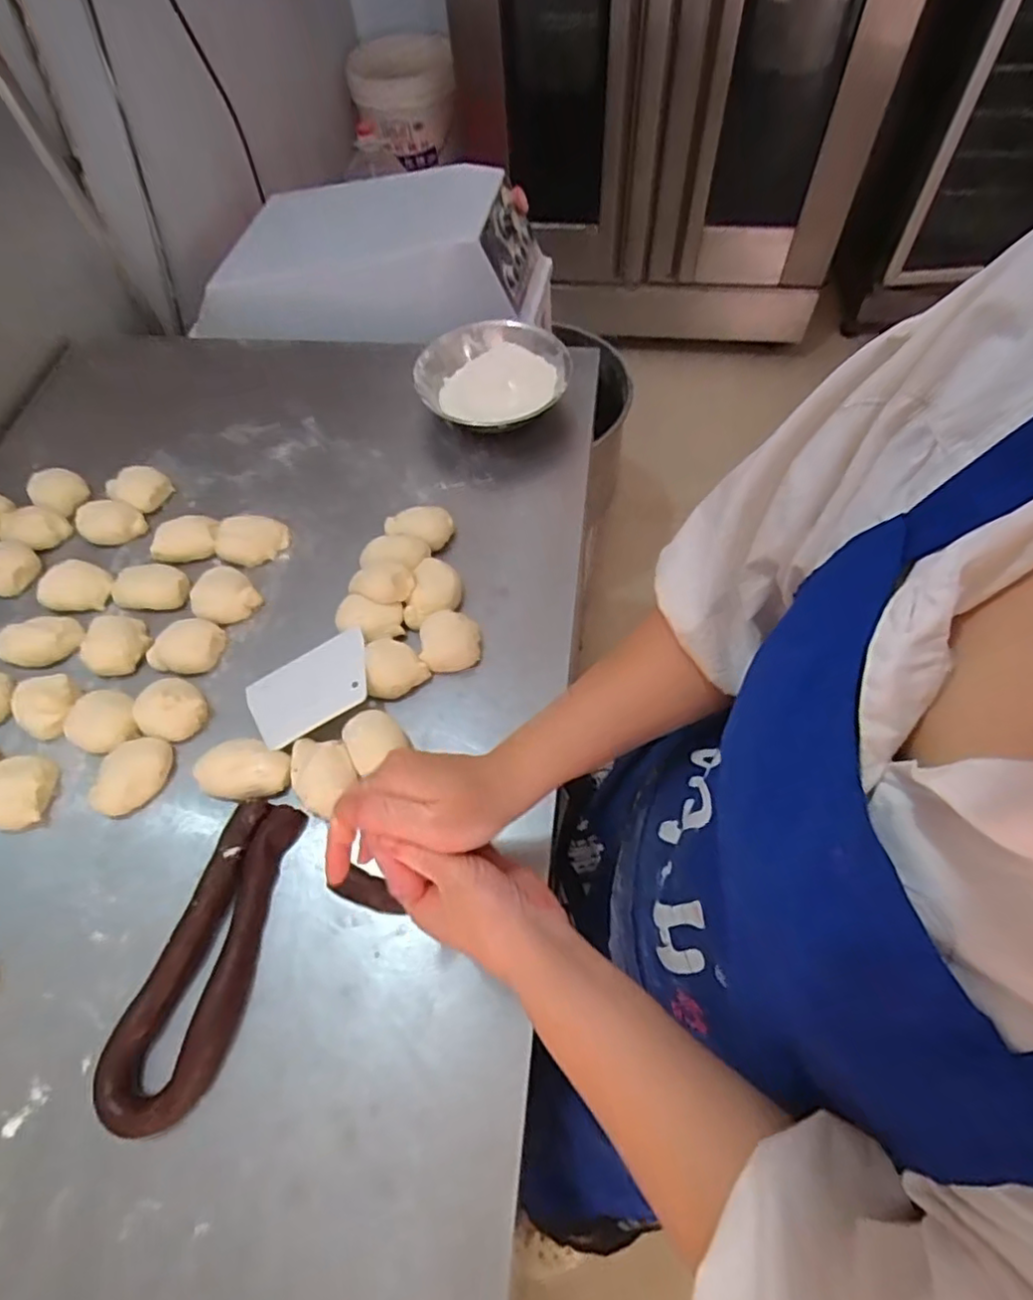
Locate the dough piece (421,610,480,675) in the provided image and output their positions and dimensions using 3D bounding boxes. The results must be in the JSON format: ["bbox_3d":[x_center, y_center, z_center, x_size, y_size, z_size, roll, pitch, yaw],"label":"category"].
[{"bbox_3d":[-0.068,-0.010,0.659,0.060,0.035,0.065,-5,61,2],"label":"dough piece"}]

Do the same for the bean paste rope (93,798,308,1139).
[{"bbox_3d":[-0.244,0.245,0.514,0.080,0.024,0.241,15,64,12],"label":"bean paste rope"}]

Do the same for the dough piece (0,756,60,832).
[{"bbox_3d":[-0.463,0.133,0.591,0.052,0.034,0.065,-2,61,3],"label":"dough piece"}]

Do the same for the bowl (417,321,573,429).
[{"bbox_3d":[-0.028,-0.334,0.800,0.185,0.053,0.173,-2,61,3],"label":"bowl"}]

